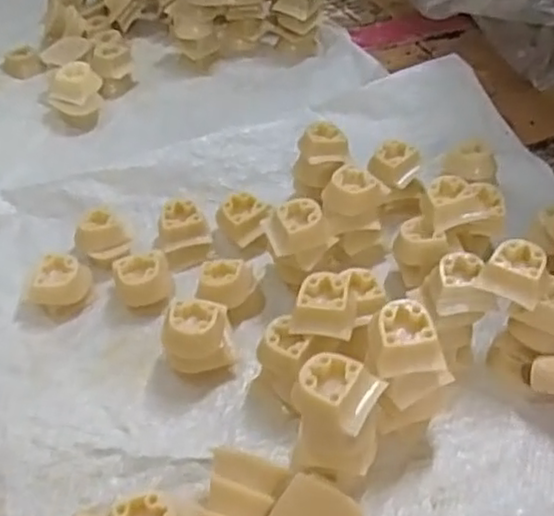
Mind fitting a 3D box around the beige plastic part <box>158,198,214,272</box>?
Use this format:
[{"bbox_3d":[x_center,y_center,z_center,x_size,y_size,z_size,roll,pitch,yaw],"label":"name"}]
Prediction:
[{"bbox_3d":[-0.073,-0.019,0.531,0.038,0.040,0.037,-16,46,-12],"label":"beige plastic part"}]

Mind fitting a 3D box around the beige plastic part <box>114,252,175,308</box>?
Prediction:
[{"bbox_3d":[-0.096,0.017,0.492,0.039,0.029,0.033,-14,45,-11],"label":"beige plastic part"}]

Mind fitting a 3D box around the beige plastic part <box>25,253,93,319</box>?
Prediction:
[{"bbox_3d":[-0.159,0.020,0.495,0.037,0.030,0.034,13,47,16],"label":"beige plastic part"}]

